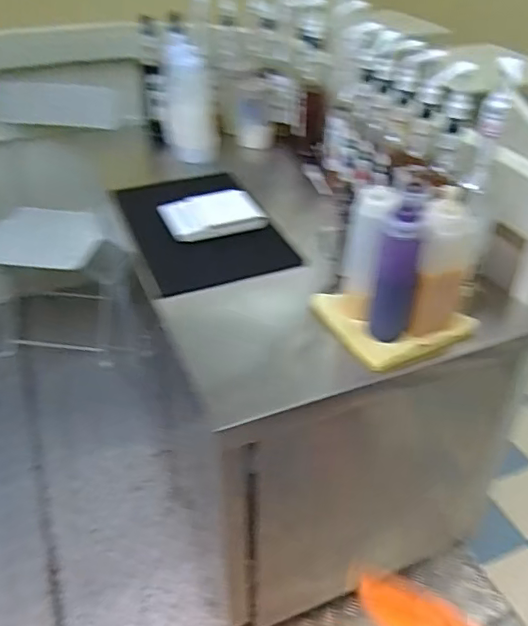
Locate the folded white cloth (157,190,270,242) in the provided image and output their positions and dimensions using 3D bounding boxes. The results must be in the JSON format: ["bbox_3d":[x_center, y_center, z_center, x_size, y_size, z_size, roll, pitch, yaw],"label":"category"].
[{"bbox_3d":[-0.112,-0.216,1.233,0.212,0.025,0.166,-13,40,-16],"label":"folded white cloth"}]

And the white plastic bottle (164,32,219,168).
[{"bbox_3d":[-0.197,-0.555,1.512,0.139,0.271,0.132,-4,38,-5],"label":"white plastic bottle"}]

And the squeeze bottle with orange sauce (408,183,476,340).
[{"bbox_3d":[0.274,-0.068,0.881,0.061,0.222,0.075,28,46,31],"label":"squeeze bottle with orange sauce"}]

